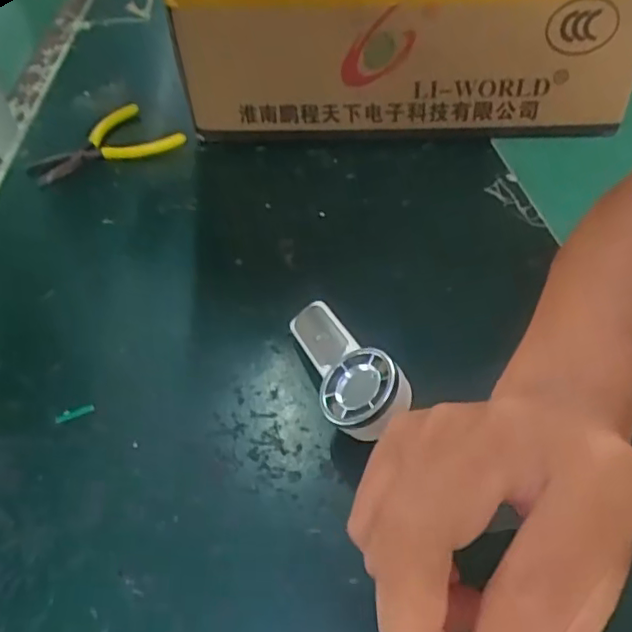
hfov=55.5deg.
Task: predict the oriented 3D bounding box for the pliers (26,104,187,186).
[{"bbox_3d":[-0.185,-0.153,0.521,0.127,0.018,0.079,-17,45,-13],"label":"pliers"}]

